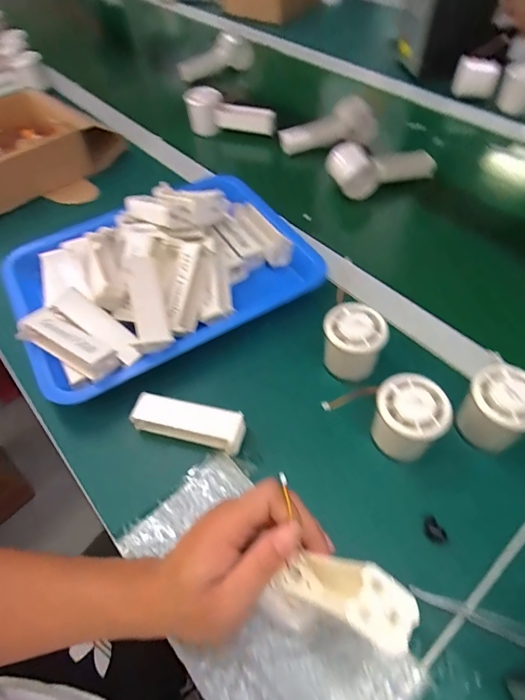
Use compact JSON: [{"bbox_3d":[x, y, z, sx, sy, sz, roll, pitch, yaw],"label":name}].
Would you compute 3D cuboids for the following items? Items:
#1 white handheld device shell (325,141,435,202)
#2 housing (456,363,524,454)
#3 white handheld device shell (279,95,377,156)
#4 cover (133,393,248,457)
[{"bbox_3d":[0.176,-0.270,0.616,0.153,0.052,0.075,-16,55,-7],"label":"white handheld device shell"},{"bbox_3d":[0.208,0.053,0.374,0.056,0.063,0.056,-2,54,3],"label":"housing"},{"bbox_3d":[0.105,-0.361,0.686,0.155,0.068,0.038,-11,55,-4],"label":"white handheld device shell"},{"bbox_3d":[-0.071,0.071,0.407,0.105,0.030,0.033,11,56,12],"label":"cover"}]

